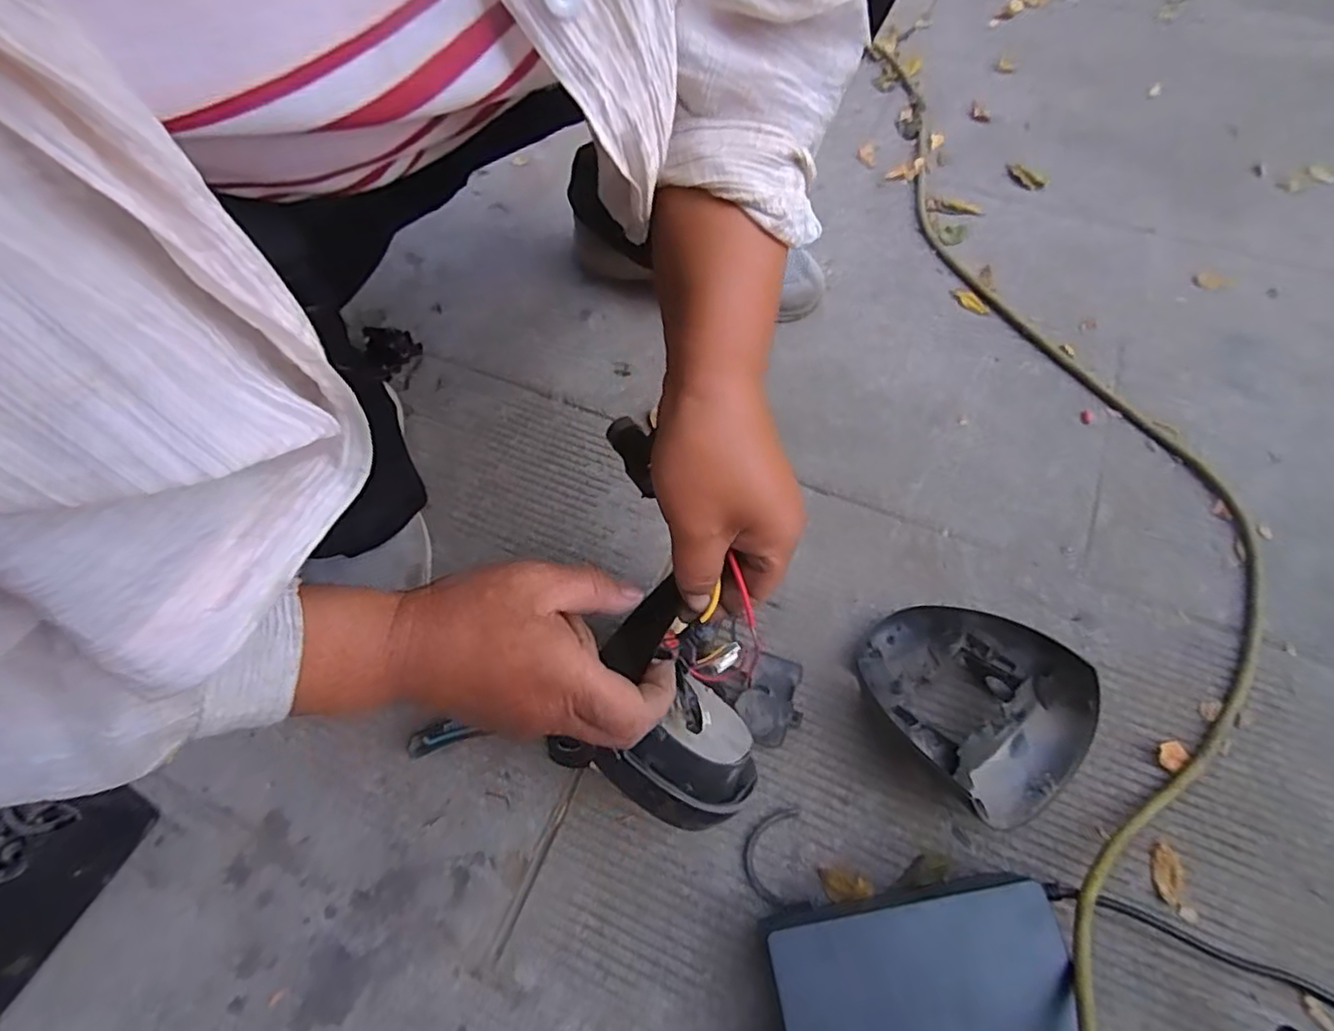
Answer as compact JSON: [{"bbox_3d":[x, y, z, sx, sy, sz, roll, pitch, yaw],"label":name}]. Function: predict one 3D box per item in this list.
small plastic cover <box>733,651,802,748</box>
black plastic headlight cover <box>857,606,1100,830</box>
[{"bbox_3d":[0.072,0.126,0.441,0.042,0.029,0.058,28,68,16],"label":"small plastic cover"},{"bbox_3d":[0.200,0.120,0.428,0.106,0.057,0.143,-39,68,-15],"label":"black plastic headlight cover"}]

